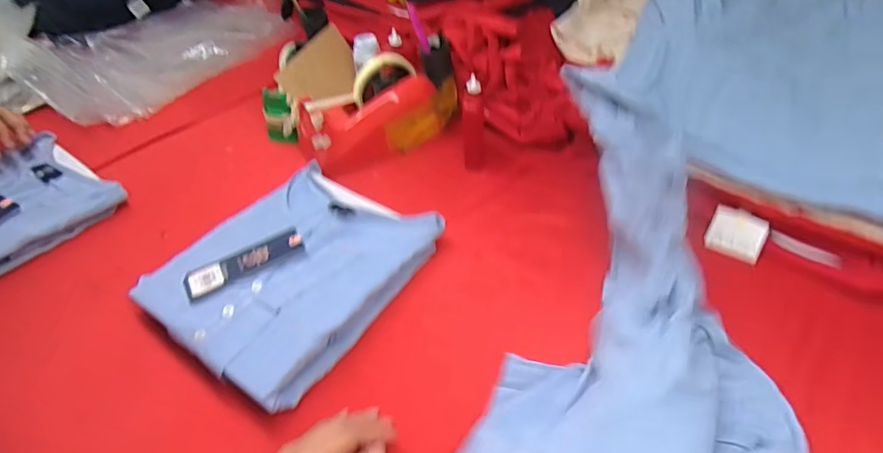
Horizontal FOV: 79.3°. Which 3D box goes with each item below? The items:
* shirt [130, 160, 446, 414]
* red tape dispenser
[{"bbox_3d":[-0.158,0.042,0.574,0.216,0.046,0.264,27,49,25],"label":"shirt"},{"bbox_3d":[-0.077,-0.156,0.713,0.223,0.113,0.064,-20,47,-20],"label":"red tape dispenser"}]

